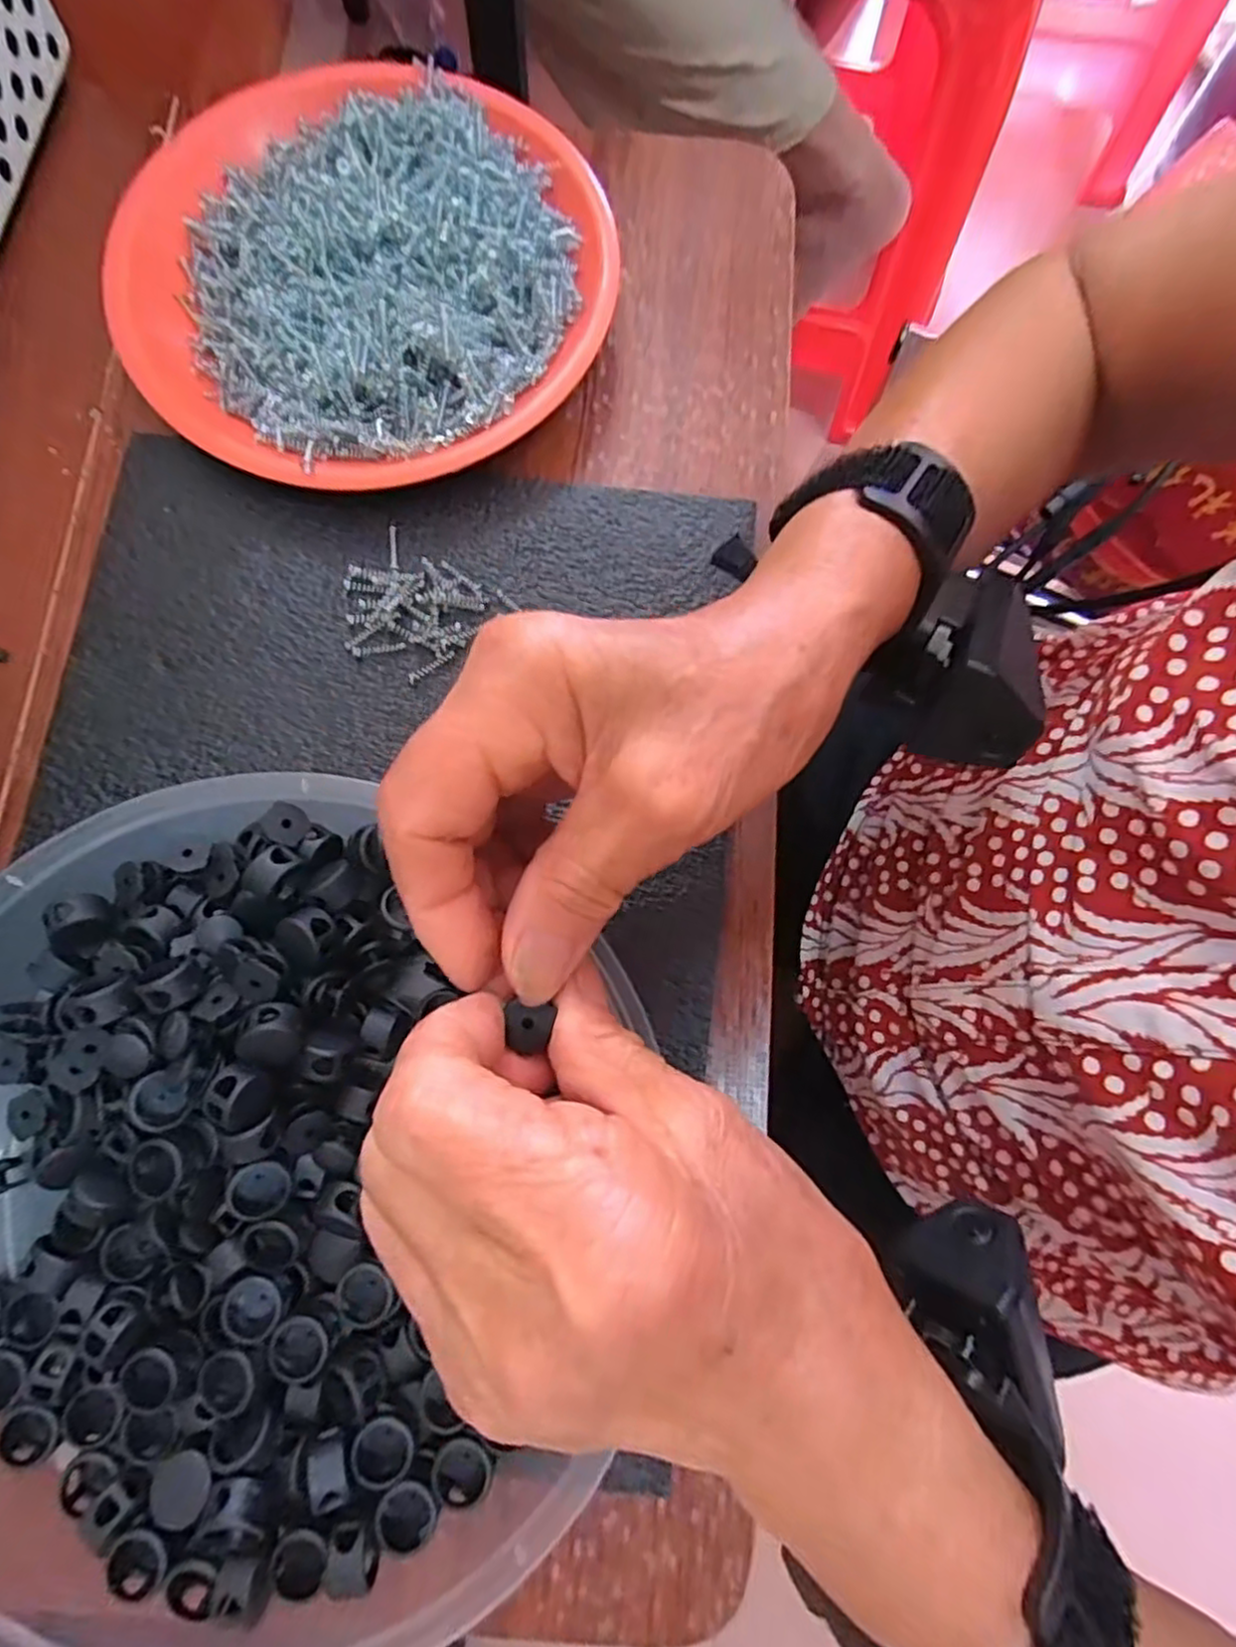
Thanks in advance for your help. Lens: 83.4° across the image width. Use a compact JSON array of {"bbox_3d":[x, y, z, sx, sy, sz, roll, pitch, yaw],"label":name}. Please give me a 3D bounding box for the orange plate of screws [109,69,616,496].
[{"bbox_3d":[-0.104,-0.216,0.283,0.191,0.036,0.185,1,79,-3],"label":"orange plate of screws"}]

